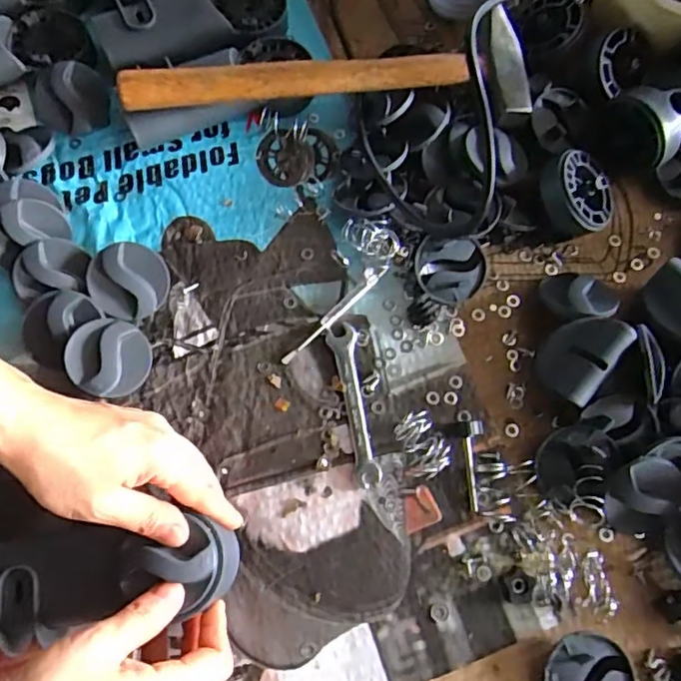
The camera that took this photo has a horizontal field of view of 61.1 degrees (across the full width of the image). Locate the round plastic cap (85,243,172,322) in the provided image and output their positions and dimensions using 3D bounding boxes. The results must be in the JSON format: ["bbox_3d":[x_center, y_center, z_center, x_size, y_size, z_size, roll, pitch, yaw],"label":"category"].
[{"bbox_3d":[-0.157,-0.044,0.428,0.056,0.010,0.055,0,90,-19],"label":"round plastic cap"}]

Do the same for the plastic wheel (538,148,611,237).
[{"bbox_3d":[0.186,-0.116,0.453,0.062,0.030,0.062,-21,90,-33],"label":"plastic wheel"}]

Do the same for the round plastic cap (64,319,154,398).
[{"bbox_3d":[-0.166,0.012,0.414,0.055,0.015,0.055,8,70,-22],"label":"round plastic cap"}]

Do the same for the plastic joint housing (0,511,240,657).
[{"bbox_3d":[-0.149,0.147,0.356,0.161,0.049,0.062,-9,74,6],"label":"plastic joint housing"}]

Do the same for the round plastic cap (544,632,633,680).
[{"bbox_3d":[0.158,0.217,0.369,0.055,0.020,0.053,0,73,-1],"label":"round plastic cap"}]

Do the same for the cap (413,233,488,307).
[{"bbox_3d":[0.086,-0.053,0.445,0.055,0.025,0.047,4,73,1],"label":"cap"}]

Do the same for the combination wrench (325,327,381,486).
[{"bbox_3d":[0.009,0.047,0.419,0.022,0.006,0.118,-8,74,-3],"label":"combination wrench"}]

